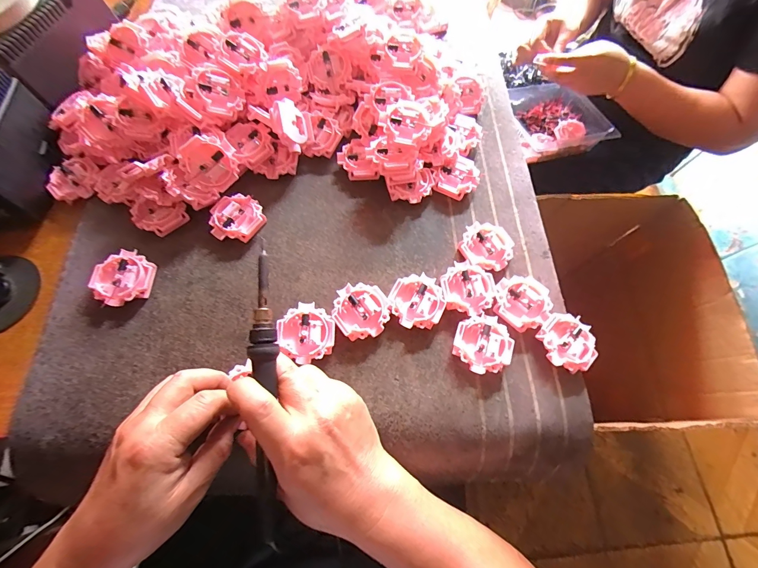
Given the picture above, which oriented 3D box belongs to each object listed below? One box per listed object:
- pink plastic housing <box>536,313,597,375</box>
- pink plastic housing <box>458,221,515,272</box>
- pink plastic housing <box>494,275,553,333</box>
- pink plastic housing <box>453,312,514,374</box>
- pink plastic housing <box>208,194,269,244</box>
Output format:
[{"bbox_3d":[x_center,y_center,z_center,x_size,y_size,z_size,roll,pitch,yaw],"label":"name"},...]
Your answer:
[{"bbox_3d":[0.178,0.056,0.321,0.052,0.017,0.052,1,68,-2],"label":"pink plastic housing"},{"bbox_3d":[0.113,-0.039,0.358,0.052,0.014,0.052,1,68,-2],"label":"pink plastic housing"},{"bbox_3d":[0.140,0.018,0.335,0.053,0.014,0.054,1,68,-2],"label":"pink plastic housing"},{"bbox_3d":[0.098,0.056,0.317,0.052,0.013,0.055,1,68,-2],"label":"pink plastic housing"},{"bbox_3d":[-0.151,-0.070,0.355,0.051,0.014,0.055,30,70,10],"label":"pink plastic housing"}]

